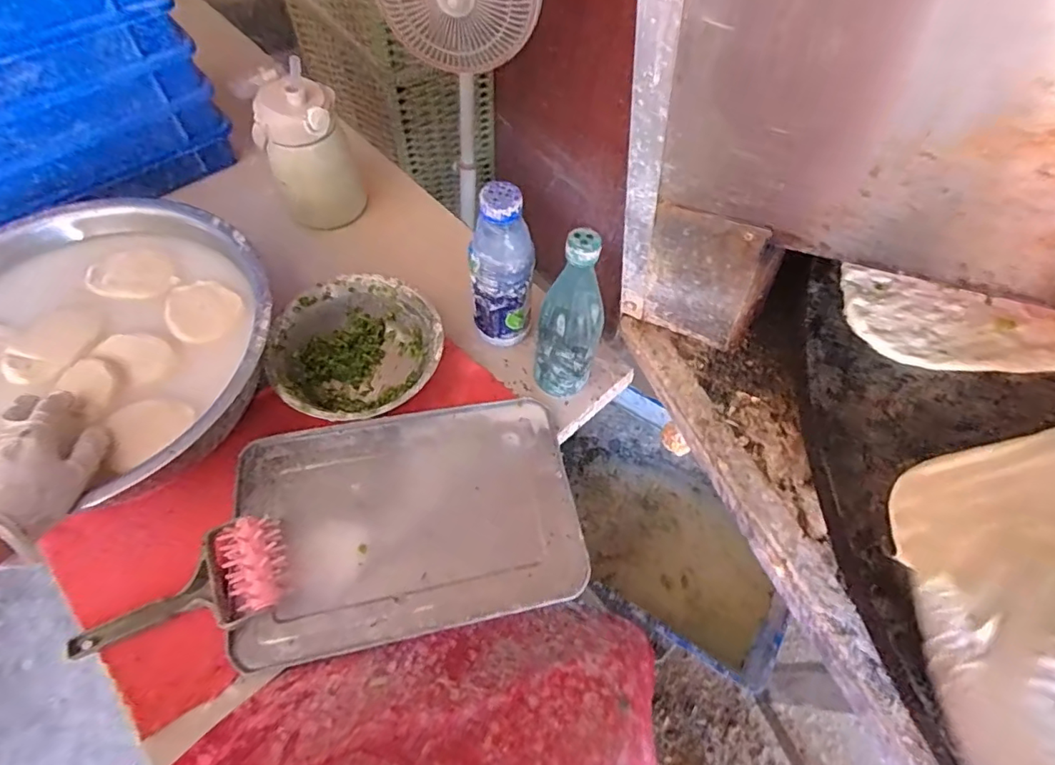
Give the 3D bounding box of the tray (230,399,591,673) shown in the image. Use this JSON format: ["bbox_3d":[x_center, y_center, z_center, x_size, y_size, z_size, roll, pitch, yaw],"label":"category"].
[{"bbox_3d":[-0.122,0.134,0.547,0.332,0.028,0.233,-10,60,-8],"label":"tray"}]

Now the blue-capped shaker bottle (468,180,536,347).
[{"bbox_3d":[-0.028,-0.118,0.582,0.052,0.202,0.054,38,65,19],"label":"blue-capped shaker bottle"}]

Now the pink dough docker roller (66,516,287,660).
[{"bbox_3d":[-0.323,0.195,0.497,0.189,0.049,0.083,-15,61,-10],"label":"pink dough docker roller"}]

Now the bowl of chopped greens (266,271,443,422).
[{"bbox_3d":[-0.195,-0.030,0.620,0.183,0.070,0.179,1,59,-1],"label":"bowl of chopped greens"}]

